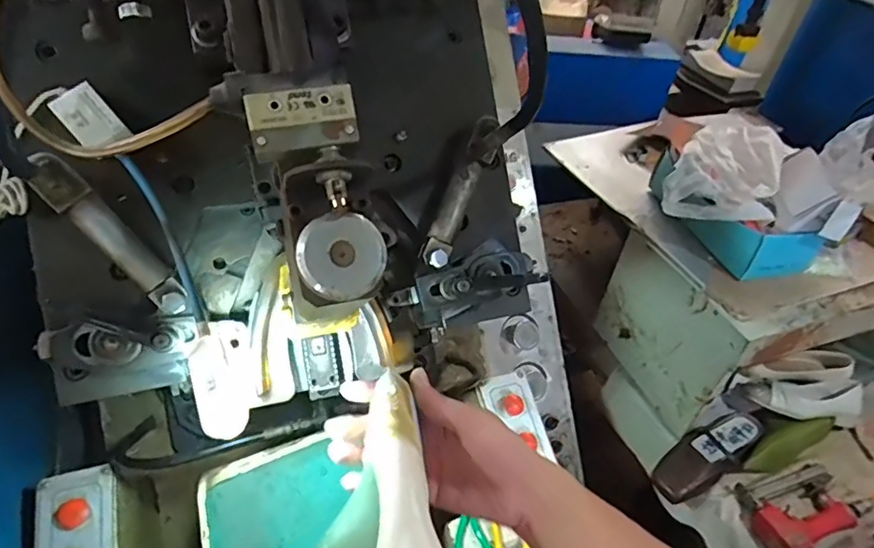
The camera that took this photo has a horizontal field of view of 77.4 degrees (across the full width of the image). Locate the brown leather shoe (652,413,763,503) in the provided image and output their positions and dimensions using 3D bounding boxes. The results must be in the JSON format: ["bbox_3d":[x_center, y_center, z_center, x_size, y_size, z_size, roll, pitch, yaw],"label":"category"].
[{"bbox_3d":[0.485,0.322,0.974,0.246,0.067,0.090,-23,50,-29],"label":"brown leather shoe"}]

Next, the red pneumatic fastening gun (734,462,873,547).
[{"bbox_3d":[0.612,0.383,0.905,0.226,0.052,0.139,-15,47,-22],"label":"red pneumatic fastening gun"}]

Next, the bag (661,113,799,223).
[{"bbox_3d":[0.508,-0.175,0.943,0.166,0.097,0.215,29,47,23],"label":"bag"}]

